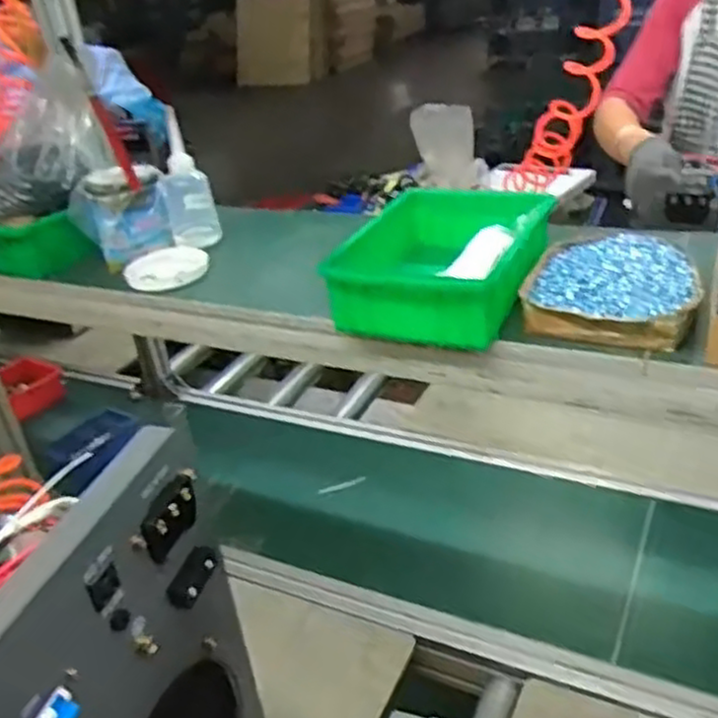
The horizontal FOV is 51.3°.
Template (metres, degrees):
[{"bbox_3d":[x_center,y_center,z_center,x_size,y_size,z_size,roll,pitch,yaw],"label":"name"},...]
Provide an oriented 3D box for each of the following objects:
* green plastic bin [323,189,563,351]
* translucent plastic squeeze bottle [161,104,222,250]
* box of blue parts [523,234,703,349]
[{"bbox_3d":[0.090,-0.098,0.783,0.186,0.080,0.235,6,33,23],"label":"green plastic bin"},{"bbox_3d":[-0.226,-0.226,0.983,0.063,0.167,0.056,-12,30,-7],"label":"translucent plastic squeeze bottle"},{"bbox_3d":[0.250,-0.074,0.736,0.149,0.032,0.190,6,33,23],"label":"box of blue parts"}]

